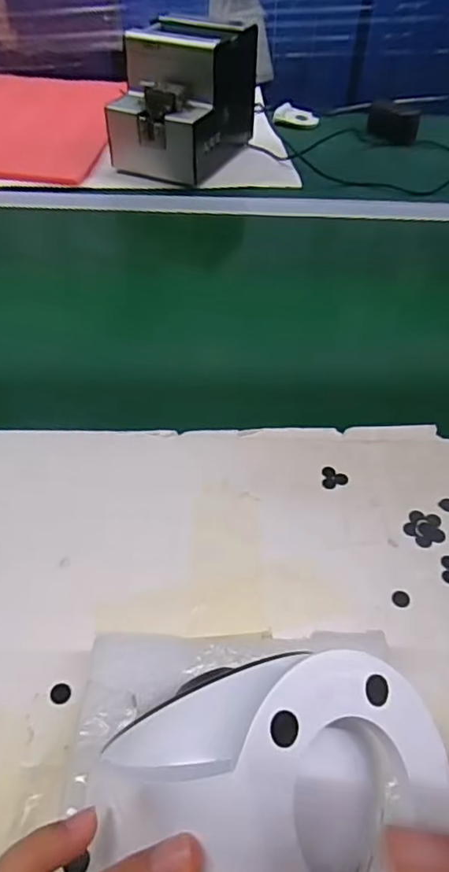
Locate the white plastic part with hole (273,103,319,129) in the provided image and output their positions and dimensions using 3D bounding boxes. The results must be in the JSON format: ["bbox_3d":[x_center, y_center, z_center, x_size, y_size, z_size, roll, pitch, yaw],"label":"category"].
[{"bbox_3d":[0.115,-0.507,0.908,0.066,0.023,0.035,13,47,10],"label":"white plastic part with hole"}]

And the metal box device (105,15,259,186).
[{"bbox_3d":[-0.053,-0.437,0.746,0.131,0.147,0.183,18,48,14],"label":"metal box device"}]

